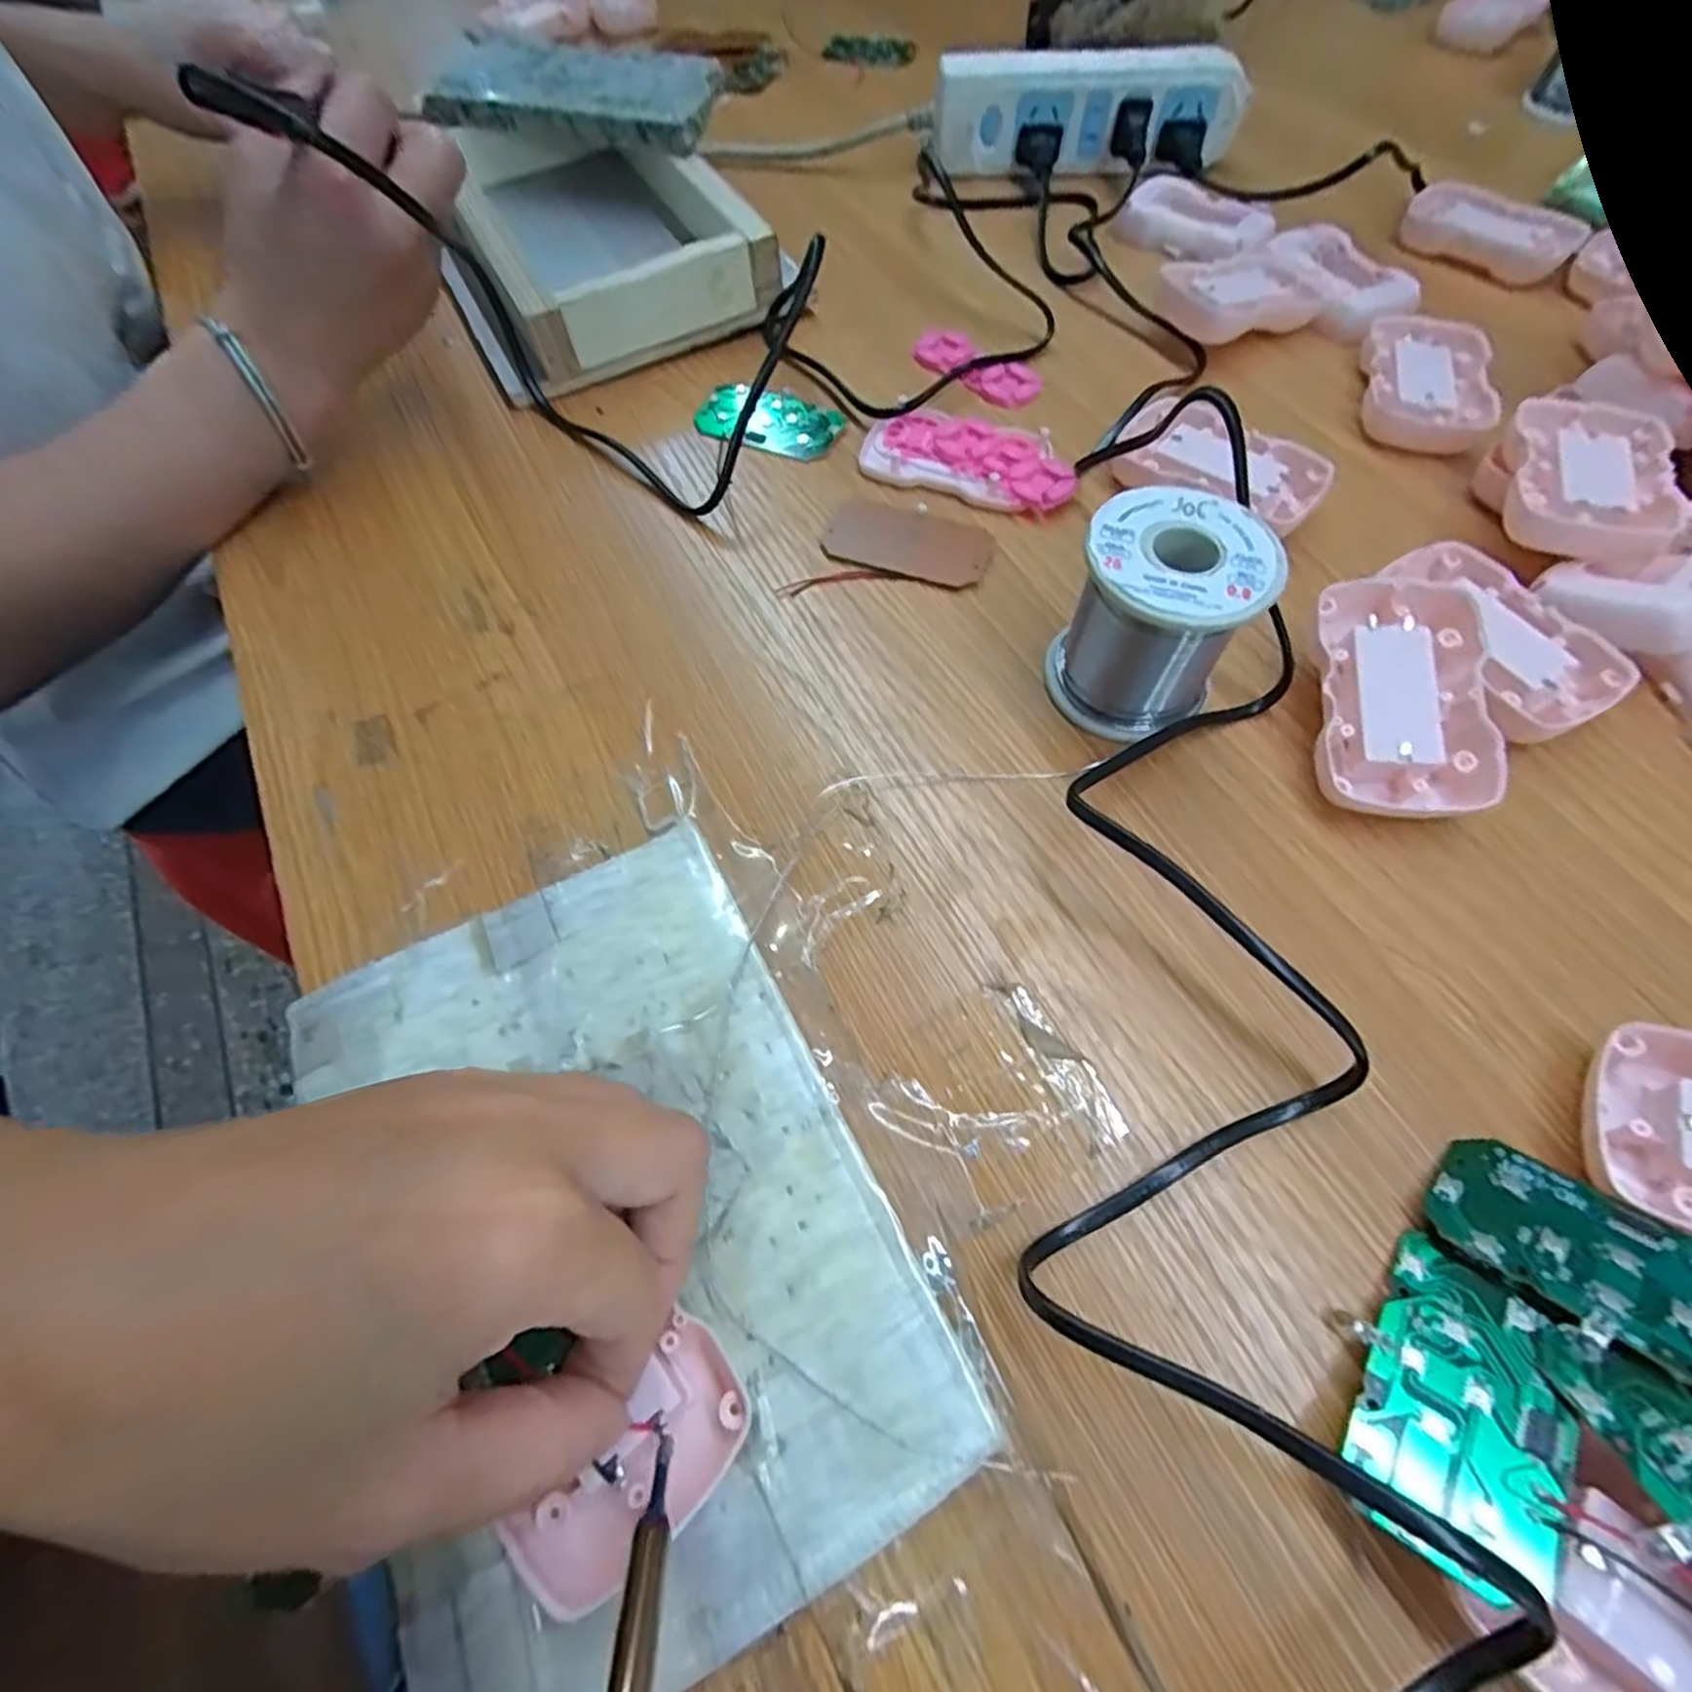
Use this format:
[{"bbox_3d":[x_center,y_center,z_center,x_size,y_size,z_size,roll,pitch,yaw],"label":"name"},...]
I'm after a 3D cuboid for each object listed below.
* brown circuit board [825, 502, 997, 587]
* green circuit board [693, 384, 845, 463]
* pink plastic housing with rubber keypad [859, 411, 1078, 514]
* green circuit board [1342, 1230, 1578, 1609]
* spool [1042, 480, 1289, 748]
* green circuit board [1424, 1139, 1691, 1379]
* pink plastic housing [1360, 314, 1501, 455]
[{"bbox_3d":[0.027,-0.138,0.334,0.076,0.005,0.039,21,65,12],"label":"brown circuit board"},{"bbox_3d":[-0.041,-0.217,0.376,0.072,0.011,0.043,15,64,10],"label":"green circuit board"},{"bbox_3d":[0.059,-0.186,0.352,0.101,0.009,0.049,16,64,10],"label":"pink plastic housing with rubber keypad"},{"bbox_3d":[0.146,0.133,0.174,0.036,0.004,0.067,21,53,37],"label":"green circuit board"},{"bbox_3d":[0.112,-0.083,0.268,0.059,0.063,0.059,24,66,14],"label":"spool"},{"bbox_3d":[0.190,0.106,0.182,0.042,0.004,0.073,-35,42,-26],"label":"green circuit board"},{"bbox_3d":[0.288,-0.234,0.371,0.055,0.021,0.092,15,64,10],"label":"pink plastic housing"}]

